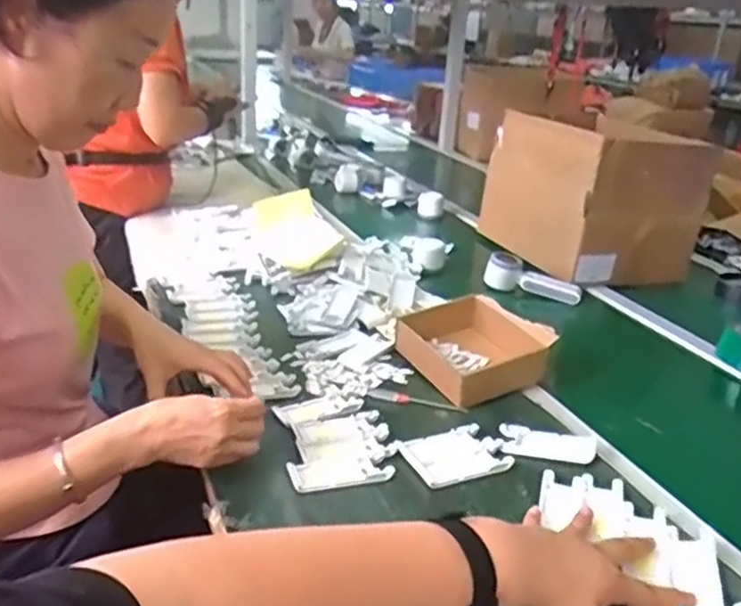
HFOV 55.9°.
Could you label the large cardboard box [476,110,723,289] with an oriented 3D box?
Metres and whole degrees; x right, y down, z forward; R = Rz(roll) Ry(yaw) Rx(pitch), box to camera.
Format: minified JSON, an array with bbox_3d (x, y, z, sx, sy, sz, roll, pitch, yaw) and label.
[{"bbox_3d":[0.430,-0.219,1.374,0.283,0.260,0.333,-6,25,-21],"label":"large cardboard box"}]

